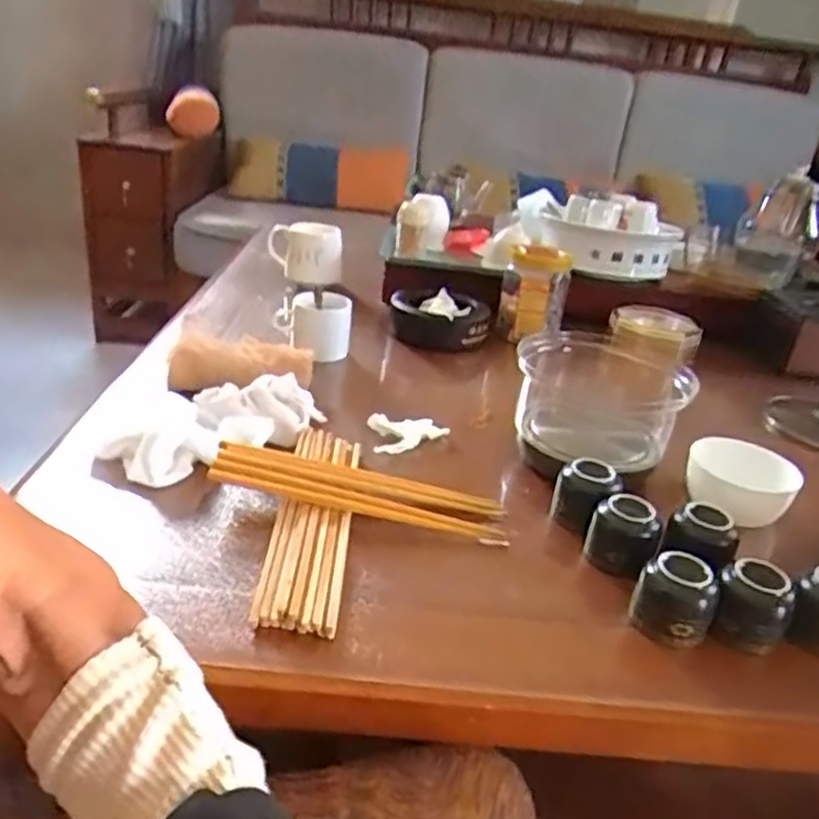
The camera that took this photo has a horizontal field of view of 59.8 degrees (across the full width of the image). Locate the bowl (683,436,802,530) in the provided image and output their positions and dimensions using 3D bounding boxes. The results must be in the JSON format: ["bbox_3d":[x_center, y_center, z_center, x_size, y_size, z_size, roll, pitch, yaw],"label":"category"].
[{"bbox_3d":[0.305,0.069,0.663,0.090,0.057,0.090,5,26,-3],"label":"bowl"}]

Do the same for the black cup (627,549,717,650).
[{"bbox_3d":[0.183,0.133,0.496,0.052,0.054,0.042,19,28,23],"label":"black cup"}]

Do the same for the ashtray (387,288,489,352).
[{"bbox_3d":[0.045,-0.126,0.996,0.130,0.059,0.107,11,26,9],"label":"ashtray"}]

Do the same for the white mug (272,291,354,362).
[{"bbox_3d":[-0.117,-0.105,0.872,0.072,0.083,0.091,-7,29,-27],"label":"white mug"}]

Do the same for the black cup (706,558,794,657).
[{"bbox_3d":[0.240,0.139,0.500,0.046,0.059,0.040,19,28,23],"label":"black cup"}]

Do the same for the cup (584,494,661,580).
[{"bbox_3d":[0.168,0.097,0.561,0.049,0.056,0.044,16,27,19],"label":"cup"}]

